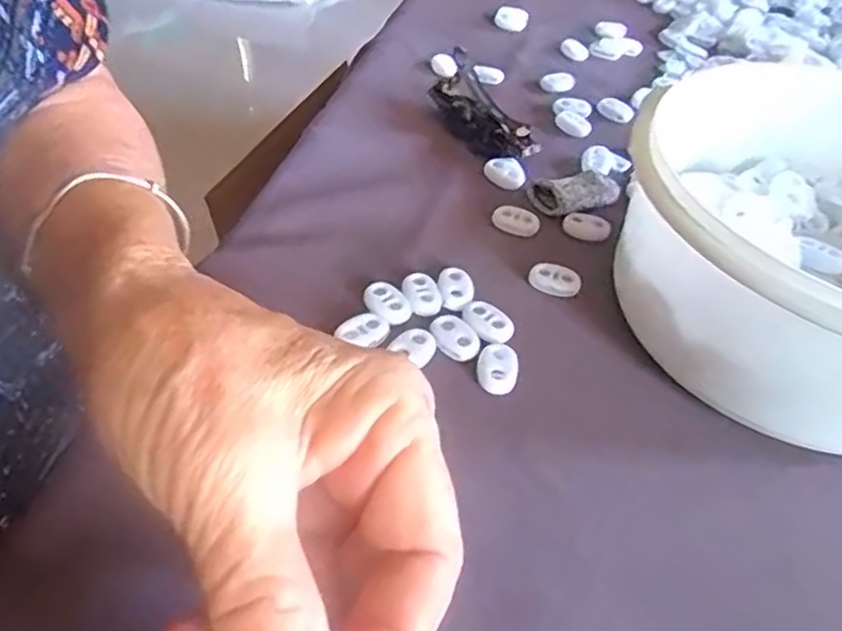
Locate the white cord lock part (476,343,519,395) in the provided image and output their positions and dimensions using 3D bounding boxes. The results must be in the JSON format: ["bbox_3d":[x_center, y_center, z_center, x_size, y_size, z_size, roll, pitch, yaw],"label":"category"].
[{"bbox_3d":[0.029,0.021,0.244,0.016,0.004,0.021,17,47,10],"label":"white cord lock part"}]

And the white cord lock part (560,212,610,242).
[{"bbox_3d":[0.079,-0.043,0.307,0.022,0.007,0.011,23,48,14],"label":"white cord lock part"}]

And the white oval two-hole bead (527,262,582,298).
[{"bbox_3d":[0.058,-0.016,0.279,0.022,0.007,0.013,24,49,16],"label":"white oval two-hole bead"}]

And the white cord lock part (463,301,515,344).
[{"bbox_3d":[0.027,0.002,0.259,0.022,0.004,0.015,34,52,24],"label":"white cord lock part"}]

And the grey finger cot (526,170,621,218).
[{"bbox_3d":[0.078,-0.062,0.322,0.044,0.008,0.028,-17,51,-21],"label":"grey finger cot"}]

